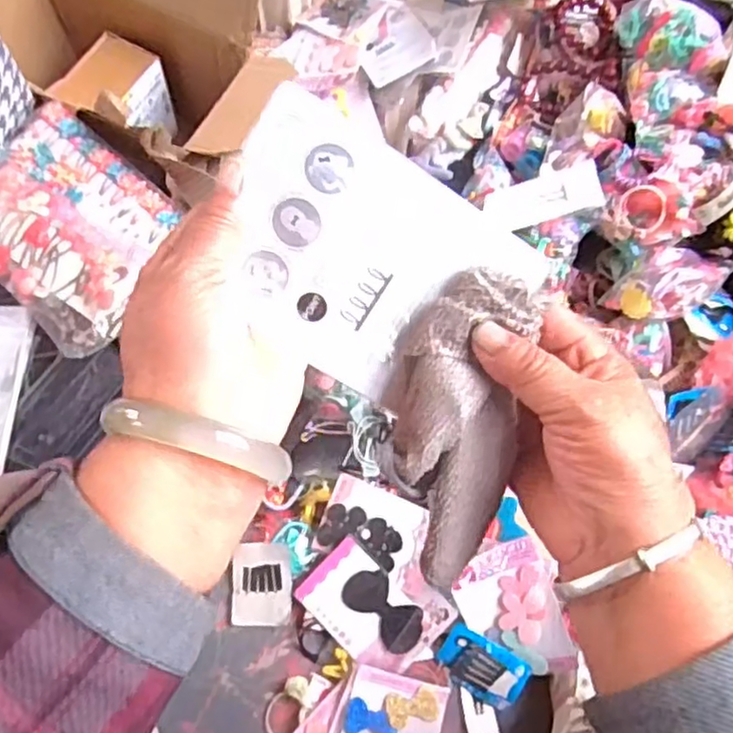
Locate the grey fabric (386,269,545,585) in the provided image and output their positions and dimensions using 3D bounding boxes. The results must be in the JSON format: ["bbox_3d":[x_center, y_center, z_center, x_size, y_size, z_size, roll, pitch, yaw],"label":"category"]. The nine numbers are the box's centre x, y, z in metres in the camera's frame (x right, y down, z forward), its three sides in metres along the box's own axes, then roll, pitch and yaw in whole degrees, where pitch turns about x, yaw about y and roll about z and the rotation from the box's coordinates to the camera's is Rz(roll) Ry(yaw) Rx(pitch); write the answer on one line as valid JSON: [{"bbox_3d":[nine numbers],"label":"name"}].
[{"bbox_3d":[0.040,0.028,0.303,0.059,0.028,0.135,3,98,-1],"label":"grey fabric"}]

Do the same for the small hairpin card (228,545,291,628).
[{"bbox_3d":[-0.112,0.235,0.748,0.061,0.011,0.084,2,70,-2],"label":"small hairpin card"}]

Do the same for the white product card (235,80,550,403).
[{"bbox_3d":[-0.003,-0.045,0.300,0.129,0.005,0.094,33,100,-10],"label":"white product card"}]

